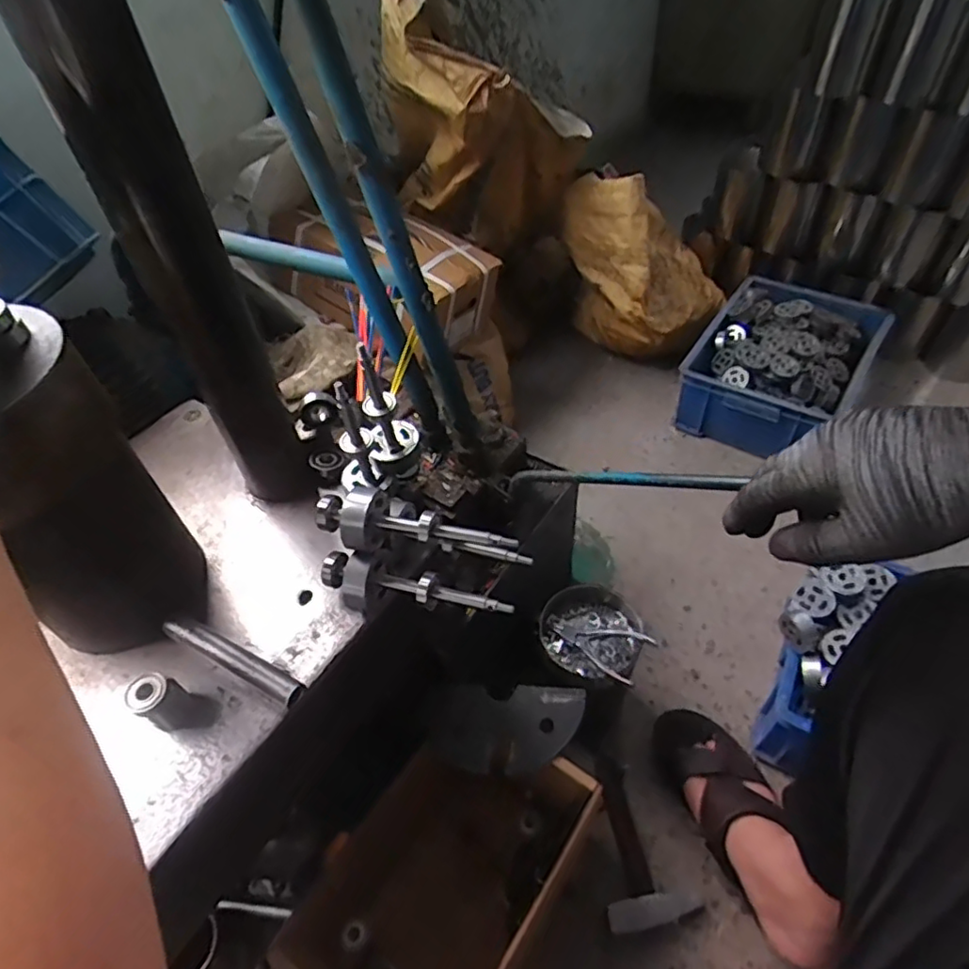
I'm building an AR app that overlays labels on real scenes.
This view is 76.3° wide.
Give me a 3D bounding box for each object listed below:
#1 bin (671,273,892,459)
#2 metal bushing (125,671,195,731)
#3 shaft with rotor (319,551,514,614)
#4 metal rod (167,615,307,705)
[{"bbox_3d":[0.612,-0.244,1.276,0.297,0.167,0.416,26,56,24],"label":"bin"},{"bbox_3d":[-0.244,0.162,0.465,0.032,0.043,0.032,24,55,23],"label":"metal bushing"},{"bbox_3d":[-0.059,0.088,0.507,0.167,0.040,0.045,11,51,14],"label":"shaft with rotor"},{"bbox_3d":[-0.203,0.138,0.496,0.135,0.014,0.020,21,54,21],"label":"metal rod"}]

